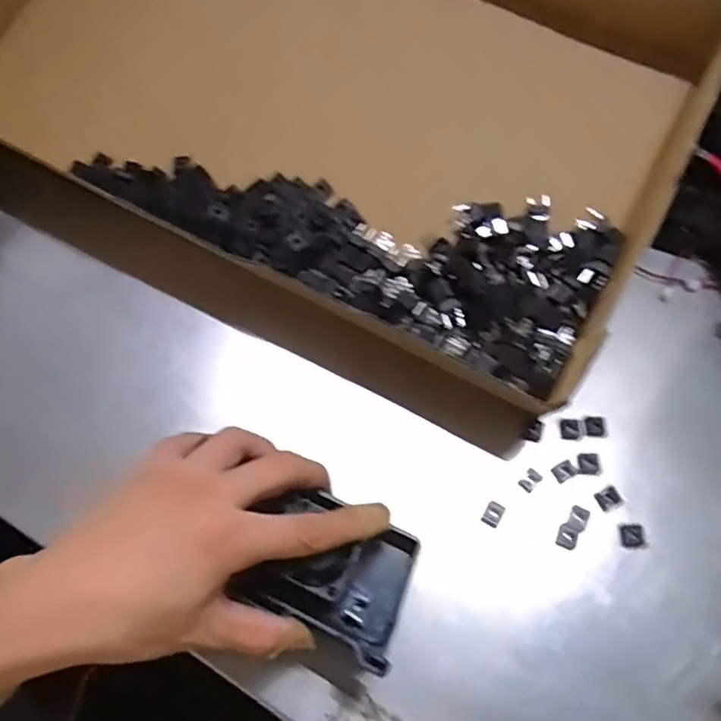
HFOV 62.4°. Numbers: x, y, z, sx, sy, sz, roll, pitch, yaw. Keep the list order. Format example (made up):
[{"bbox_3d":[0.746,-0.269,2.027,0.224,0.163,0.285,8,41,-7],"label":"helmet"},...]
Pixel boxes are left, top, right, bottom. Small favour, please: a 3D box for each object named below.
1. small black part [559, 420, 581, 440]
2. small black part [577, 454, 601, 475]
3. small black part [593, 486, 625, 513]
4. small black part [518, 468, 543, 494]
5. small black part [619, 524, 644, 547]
[{"bbox_3d":[0.136,0.044,0.384,0.013,0.004,0.012,-3,63,-4],"label":"small black part"},{"bbox_3d":[0.143,0.065,0.373,0.013,0.008,0.013,3,63,-1],"label":"small black part"},{"bbox_3d":[0.151,0.084,0.361,0.015,0.004,0.012,-21,66,-13],"label":"small black part"},{"bbox_3d":[0.105,0.074,0.368,0.013,0.004,0.010,-40,72,-20],"label":"small black part"},{"bbox_3d":[0.160,0.103,0.351,0.011,0.007,0.012,-2,63,-4],"label":"small black part"}]

